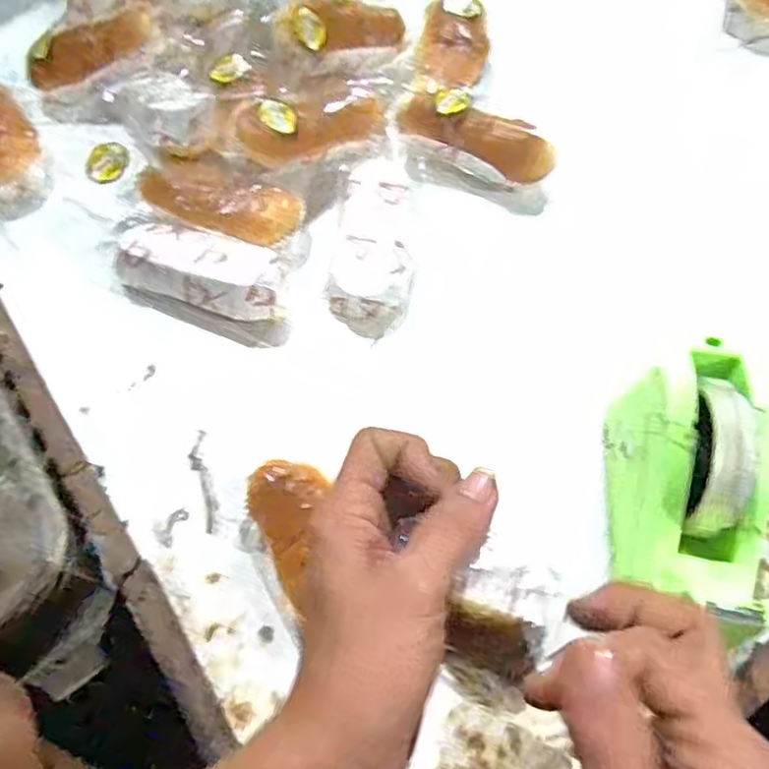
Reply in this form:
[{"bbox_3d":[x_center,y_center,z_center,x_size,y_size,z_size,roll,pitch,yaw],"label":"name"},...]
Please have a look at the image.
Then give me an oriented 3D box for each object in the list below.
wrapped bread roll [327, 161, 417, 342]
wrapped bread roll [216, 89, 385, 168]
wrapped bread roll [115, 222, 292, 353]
[{"bbox_3d":[-0.007,-0.122,0.531,0.069,0.040,0.158,6,64,5],"label":"wrapped bread roll"},{"bbox_3d":[-0.065,-0.230,0.558,0.153,0.034,0.060,-16,63,-25],"label":"wrapped bread roll"},{"bbox_3d":[-0.145,-0.089,0.517,0.151,0.049,0.070,22,66,12],"label":"wrapped bread roll"}]

